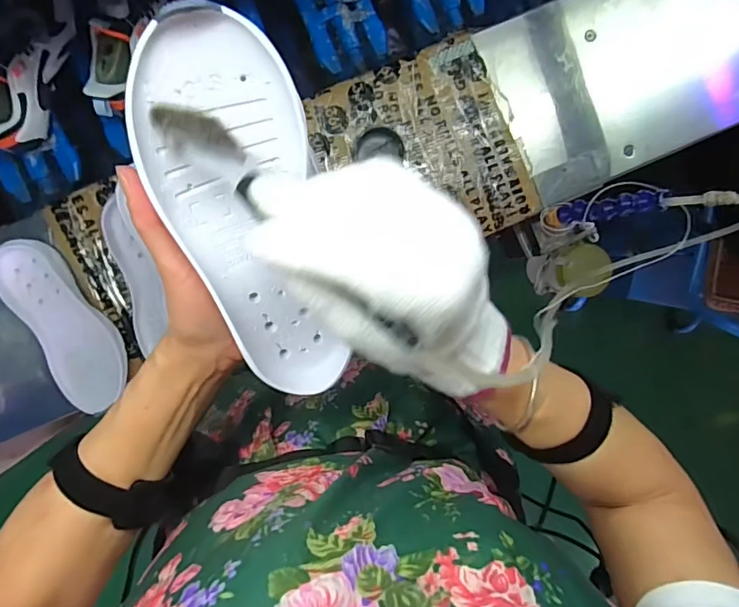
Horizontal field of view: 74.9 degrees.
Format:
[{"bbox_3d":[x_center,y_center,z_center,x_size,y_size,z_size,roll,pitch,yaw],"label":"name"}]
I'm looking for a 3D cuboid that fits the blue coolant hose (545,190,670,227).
[{"bbox_3d":[0.269,-0.110,0.563,0.026,0.142,0.026,-14,98,-32],"label":"blue coolant hose"}]

